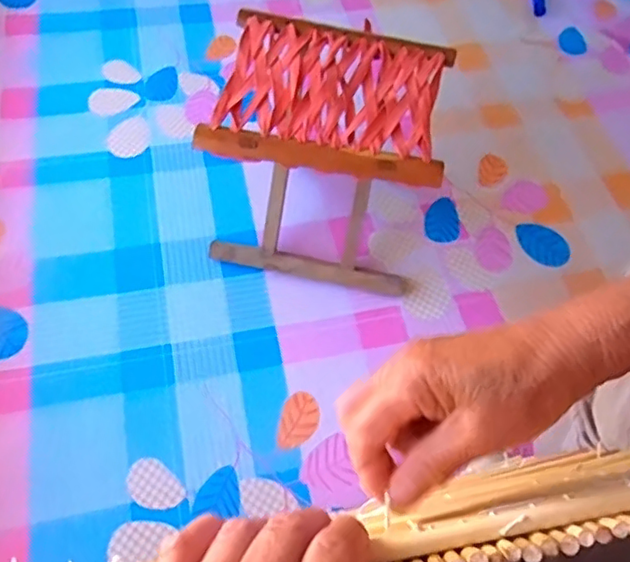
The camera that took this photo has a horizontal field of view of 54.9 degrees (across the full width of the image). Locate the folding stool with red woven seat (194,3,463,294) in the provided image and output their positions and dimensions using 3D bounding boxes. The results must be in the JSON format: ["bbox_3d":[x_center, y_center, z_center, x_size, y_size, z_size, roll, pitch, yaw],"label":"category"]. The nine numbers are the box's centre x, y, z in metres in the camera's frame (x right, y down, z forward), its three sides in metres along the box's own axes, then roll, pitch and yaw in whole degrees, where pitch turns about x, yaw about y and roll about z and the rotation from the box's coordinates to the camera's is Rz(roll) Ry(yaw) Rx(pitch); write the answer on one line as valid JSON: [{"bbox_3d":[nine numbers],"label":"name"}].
[{"bbox_3d":[0.016,-0.168,0.841,0.282,0.250,0.250,12,62,2],"label":"folding stool with red woven seat"}]

